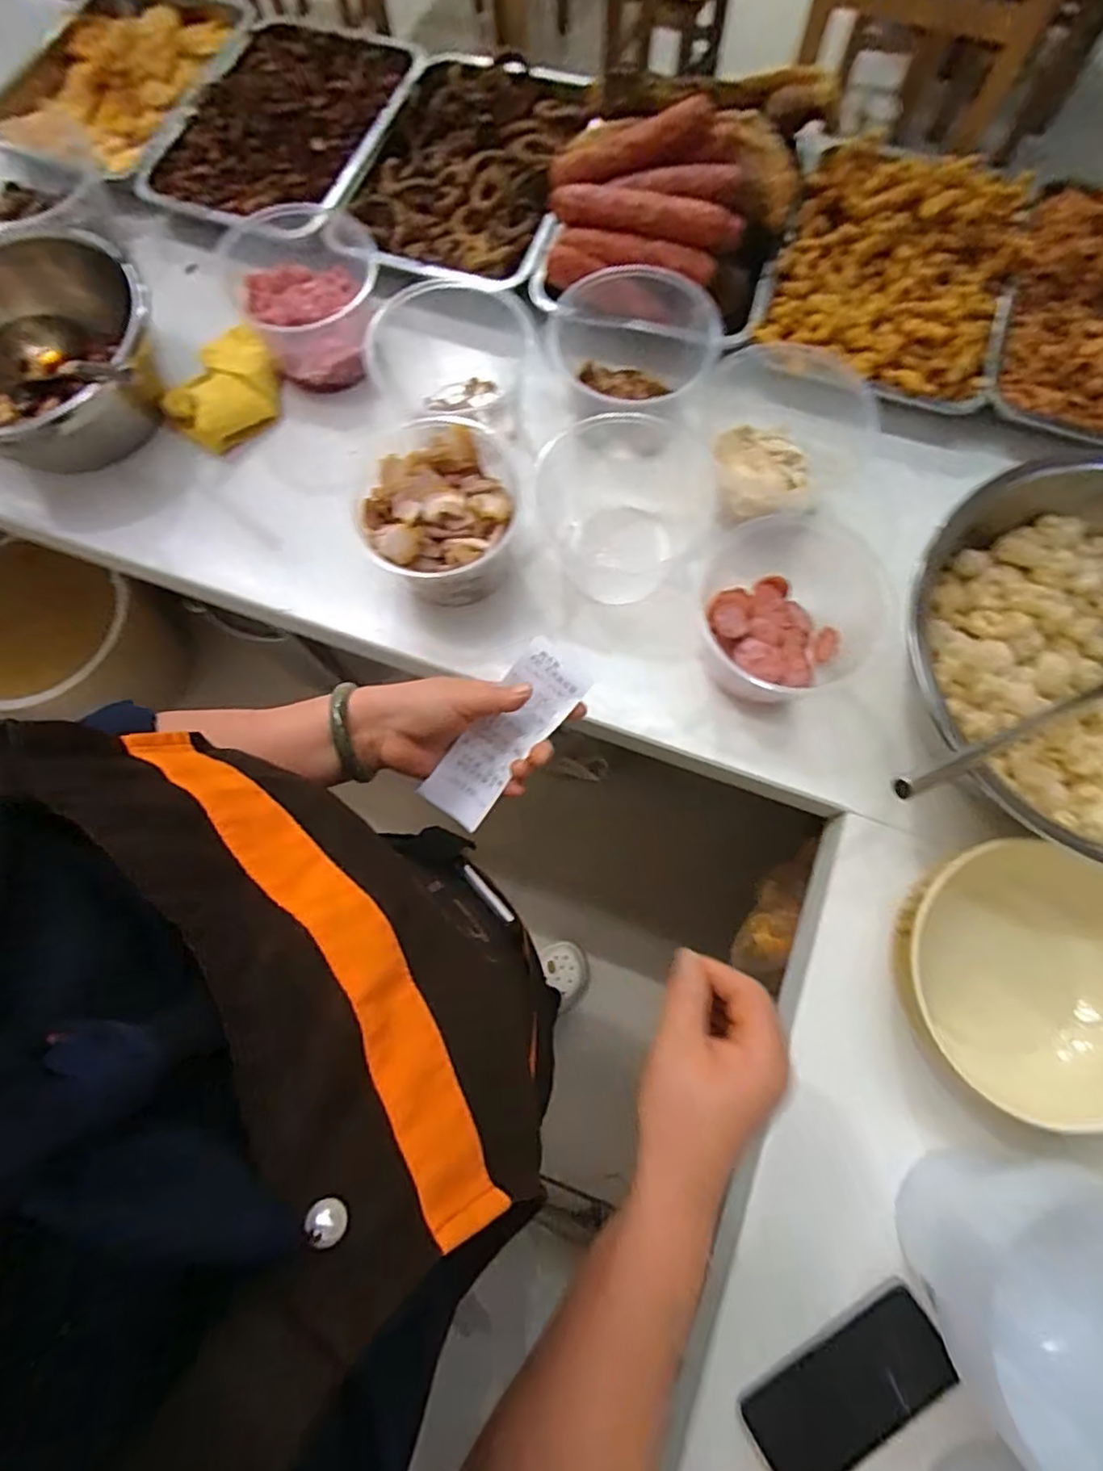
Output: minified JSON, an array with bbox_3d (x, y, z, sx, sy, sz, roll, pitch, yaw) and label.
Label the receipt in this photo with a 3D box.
[{"bbox_3d":[-0.034,-0.001,0.480,0.052,0.010,0.150,38,94,-9],"label":"receipt"}]

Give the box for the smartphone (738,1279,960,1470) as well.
[{"bbox_3d":[0.227,0.498,0.478,0.159,0.016,0.077,-33,76,-6],"label":"smartphone"}]

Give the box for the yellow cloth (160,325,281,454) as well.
[{"bbox_3d":[-0.369,-0.393,0.728,0.107,0.049,0.138,37,79,11],"label":"yellow cloth"}]

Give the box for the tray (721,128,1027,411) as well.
[{"bbox_3d":[0.378,-0.527,0.701,0.263,0.049,0.322,19,77,7],"label":"tray"}]

